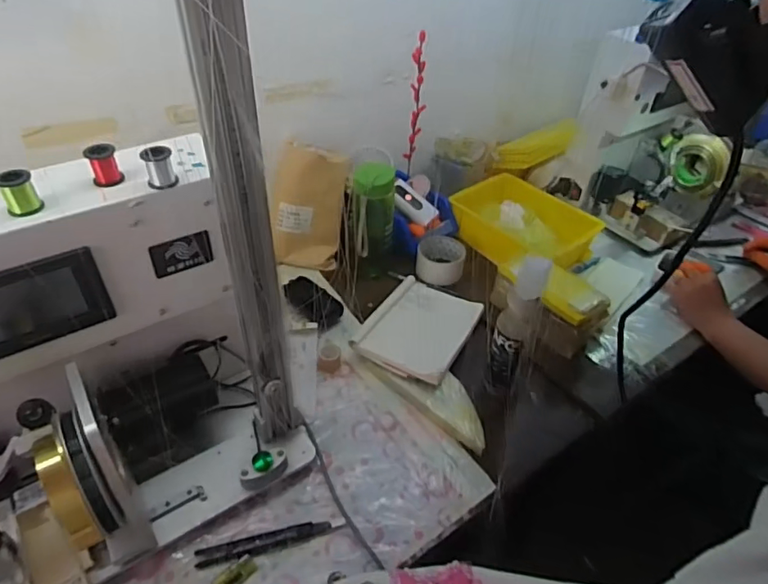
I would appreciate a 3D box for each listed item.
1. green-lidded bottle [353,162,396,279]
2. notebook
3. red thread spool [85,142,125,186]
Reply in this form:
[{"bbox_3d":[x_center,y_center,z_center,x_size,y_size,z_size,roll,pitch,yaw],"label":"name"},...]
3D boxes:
[{"bbox_3d":[-0.018,-0.121,0.886,0.068,0.210,0.078,3,42,0],"label":"green-lidded bottle"},{"bbox_3d":[0.058,0.054,0.822,0.144,0.016,0.195,23,43,18],"label":"notebook"},{"bbox_3d":[-0.260,-0.119,0.487,0.025,0.033,0.026,-18,45,-22],"label":"red thread spool"}]

